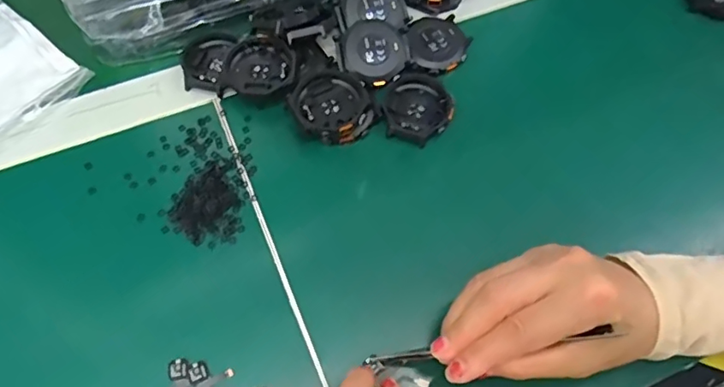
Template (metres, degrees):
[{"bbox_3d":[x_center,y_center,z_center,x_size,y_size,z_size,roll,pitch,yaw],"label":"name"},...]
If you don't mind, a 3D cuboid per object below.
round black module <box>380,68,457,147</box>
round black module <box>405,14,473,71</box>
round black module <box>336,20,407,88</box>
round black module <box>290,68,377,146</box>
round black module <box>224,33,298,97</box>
[{"bbox_3d":[0.037,-0.061,0.387,0.052,0.012,0.054,1,64,-1],"label":"round black module"},{"bbox_3d":[0.056,-0.112,0.401,0.046,0.010,0.049,1,64,-1],"label":"round black module"},{"bbox_3d":[0.008,-0.101,0.391,0.046,0.013,0.047,1,64,-1],"label":"round black module"},{"bbox_3d":[-0.021,-0.061,0.375,0.053,0.015,0.051,1,64,-1],"label":"round black module"},{"bbox_3d":[-0.070,-0.087,0.383,0.048,0.019,0.048,1,64,-1],"label":"round black module"}]

